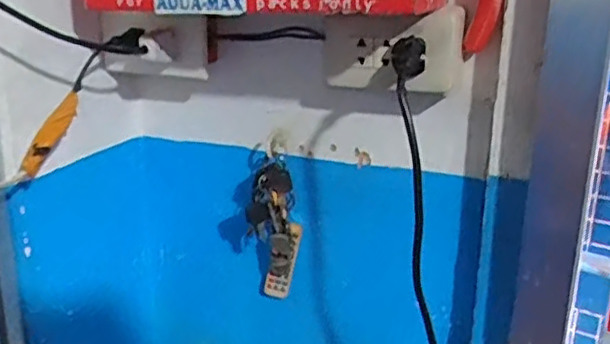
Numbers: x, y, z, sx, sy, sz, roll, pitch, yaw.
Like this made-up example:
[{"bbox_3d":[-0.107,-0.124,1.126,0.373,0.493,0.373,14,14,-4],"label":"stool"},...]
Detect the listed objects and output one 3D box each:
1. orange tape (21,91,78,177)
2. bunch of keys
[{"bbox_3d":[-0.228,-0.036,0.573,0.021,0.013,0.087,8,60,22],"label":"orange tape"},{"bbox_3d":[-0.033,0.070,0.705,0.045,0.168,0.054,6,19,16],"label":"bunch of keys"}]

